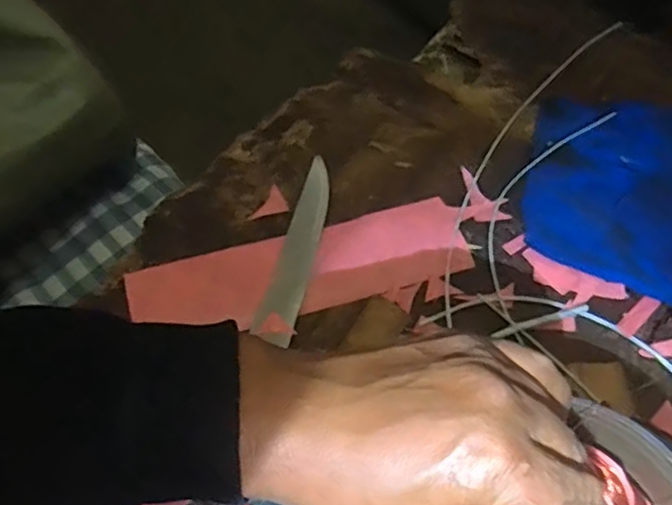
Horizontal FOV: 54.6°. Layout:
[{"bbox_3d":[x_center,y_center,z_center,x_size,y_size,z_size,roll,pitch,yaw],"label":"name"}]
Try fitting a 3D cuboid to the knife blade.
[{"bbox_3d":[-0.028,-0.006,0.525,0.029,0.005,0.170,14,57,5],"label":"knife blade"}]

